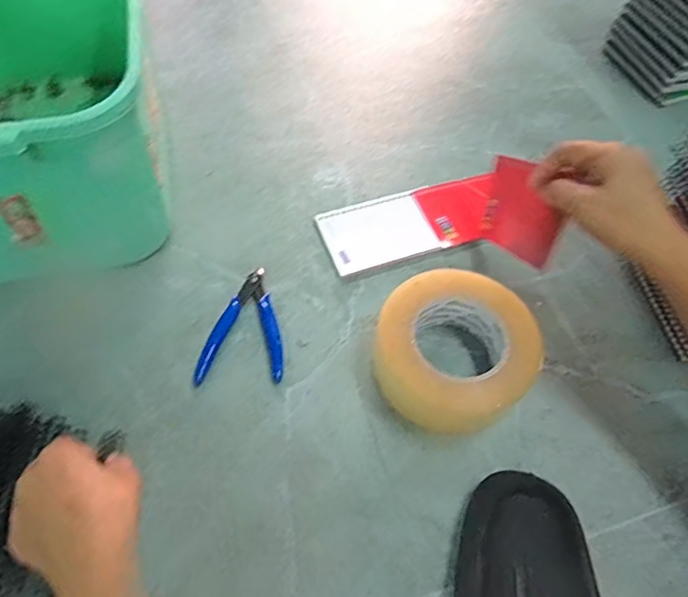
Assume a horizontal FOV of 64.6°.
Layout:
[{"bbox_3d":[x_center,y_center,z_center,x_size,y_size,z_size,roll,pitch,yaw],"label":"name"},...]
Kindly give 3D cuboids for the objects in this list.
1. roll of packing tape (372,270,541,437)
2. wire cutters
[{"bbox_3d":[0.093,0.045,0.458,0.125,0.064,0.123,2,58,-4],"label":"roll of packing tape"},{"bbox_3d":[-0.091,0.022,0.494,0.073,0.006,0.115,2,58,-4],"label":"wire cutters"}]

